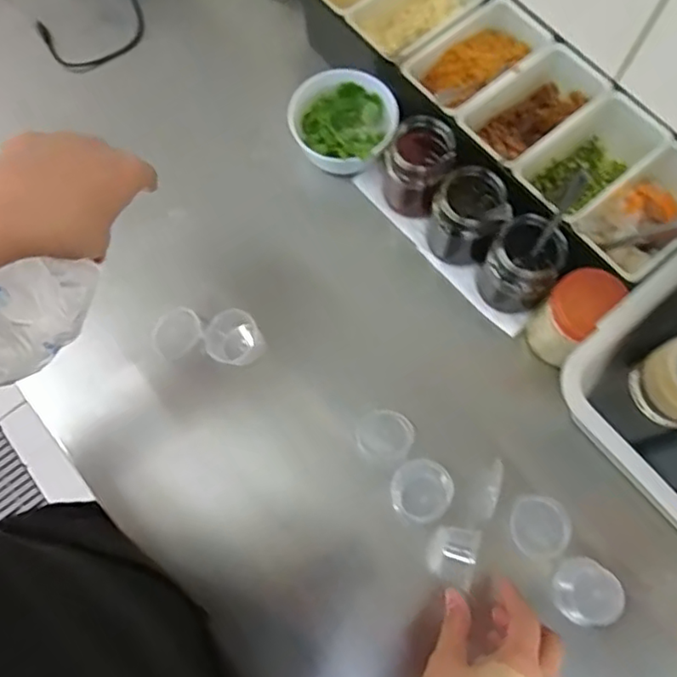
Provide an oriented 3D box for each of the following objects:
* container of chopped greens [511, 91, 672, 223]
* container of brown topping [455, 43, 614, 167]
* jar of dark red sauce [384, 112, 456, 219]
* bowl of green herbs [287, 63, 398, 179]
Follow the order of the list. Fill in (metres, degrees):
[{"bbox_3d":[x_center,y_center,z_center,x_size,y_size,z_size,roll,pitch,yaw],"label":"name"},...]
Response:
[{"bbox_3d":[0.231,-0.159,0.578,0.146,0.070,0.075,-37,75,-11],"label":"container of chopped greens"},{"bbox_3d":[0.188,-0.215,0.590,0.153,0.063,0.074,-37,75,-11],"label":"container of brown topping"},{"bbox_3d":[0.078,-0.165,0.607,0.066,0.089,0.073,17,72,6],"label":"jar of dark red sauce"},{"bbox_3d":[0.005,-0.222,0.630,0.103,0.041,0.106,0,71,0],"label":"bowl of green herbs"}]

